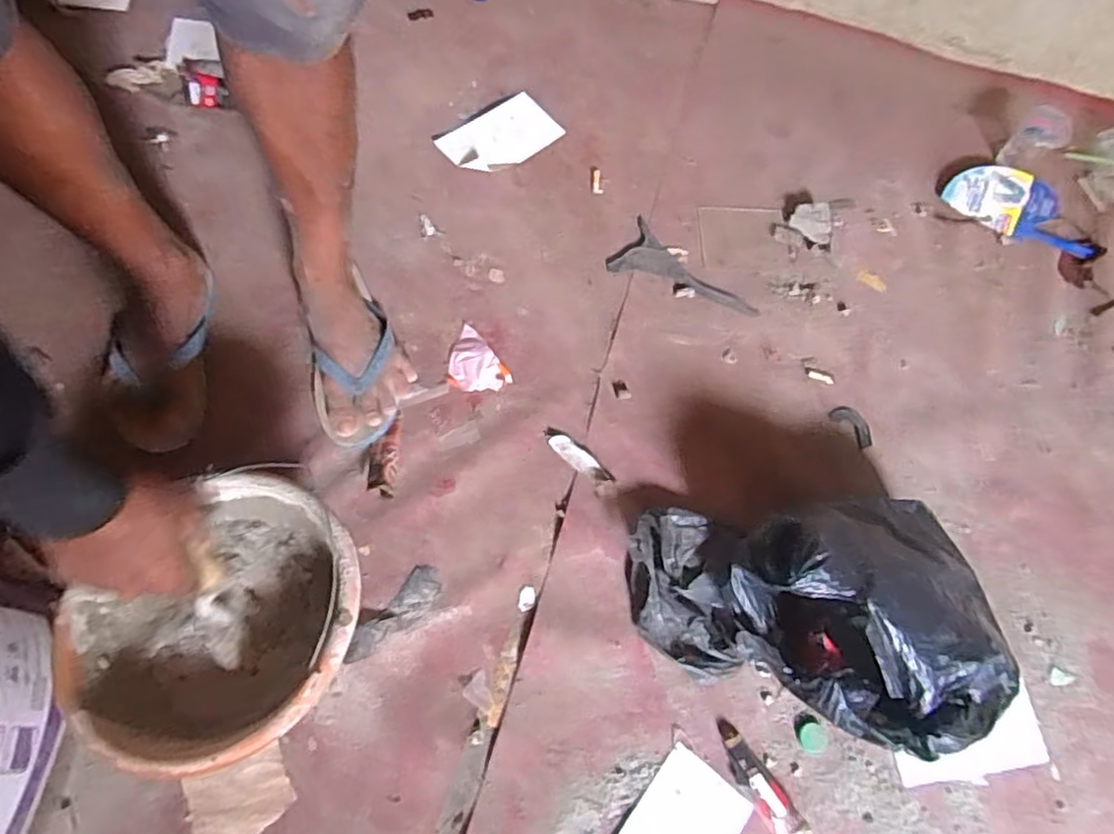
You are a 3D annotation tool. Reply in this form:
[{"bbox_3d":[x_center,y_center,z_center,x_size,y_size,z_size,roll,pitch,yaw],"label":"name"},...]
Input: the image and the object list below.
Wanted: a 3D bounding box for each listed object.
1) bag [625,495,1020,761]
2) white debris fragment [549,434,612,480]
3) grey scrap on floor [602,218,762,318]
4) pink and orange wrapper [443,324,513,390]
[{"bbox_3d":[0.268,0.210,0.704,0.351,0.150,0.246,-1,68,-3],"label":"bag"},{"bbox_3d":[0.028,0.051,0.838,0.087,0.004,0.025,37,71,11],"label":"white debris fragment"},{"bbox_3d":[0.185,-0.202,0.939,0.209,0.006,0.097,28,69,8],"label":"grey scrap on floor"},{"bbox_3d":[-0.115,-0.071,0.872,0.070,0.011,0.100,-33,73,-15],"label":"pink and orange wrapper"}]

